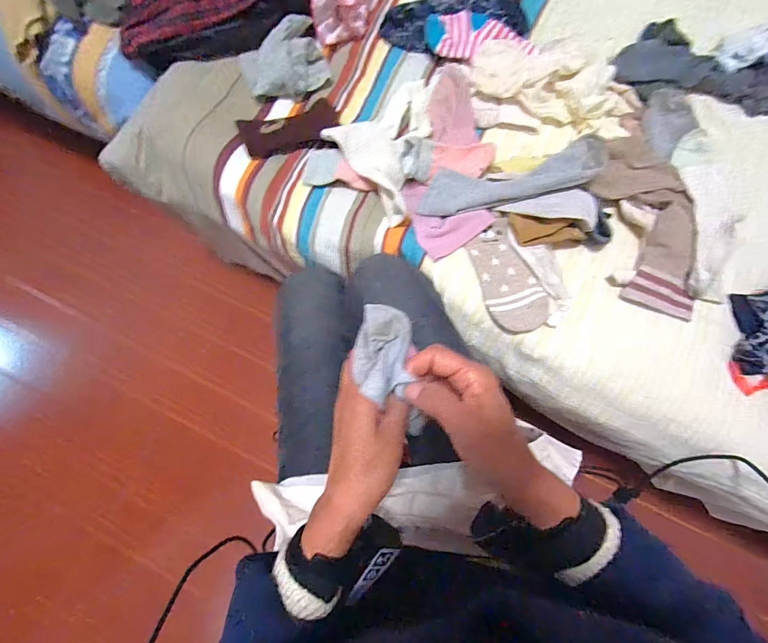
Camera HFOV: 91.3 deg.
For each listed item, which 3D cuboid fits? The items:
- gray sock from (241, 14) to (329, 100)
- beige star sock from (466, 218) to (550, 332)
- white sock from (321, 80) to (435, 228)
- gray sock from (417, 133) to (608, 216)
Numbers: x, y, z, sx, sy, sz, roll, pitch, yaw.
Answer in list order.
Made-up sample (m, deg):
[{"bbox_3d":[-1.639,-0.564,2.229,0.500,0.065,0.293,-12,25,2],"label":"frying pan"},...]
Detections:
[{"bbox_3d":[-0.141,-0.365,0.529,0.117,0.041,0.089,-27,81,-3],"label":"gray sock"},{"bbox_3d":[0.152,-0.055,0.467,0.071,0.021,0.141,-25,82,0],"label":"beige star sock"},{"bbox_3d":[0.022,-0.227,0.483,0.172,0.038,0.153,-39,82,-2],"label":"white sock"},{"bbox_3d":[0.152,-0.178,0.466,0.215,0.029,0.066,-10,82,14],"label":"gray sock"}]

